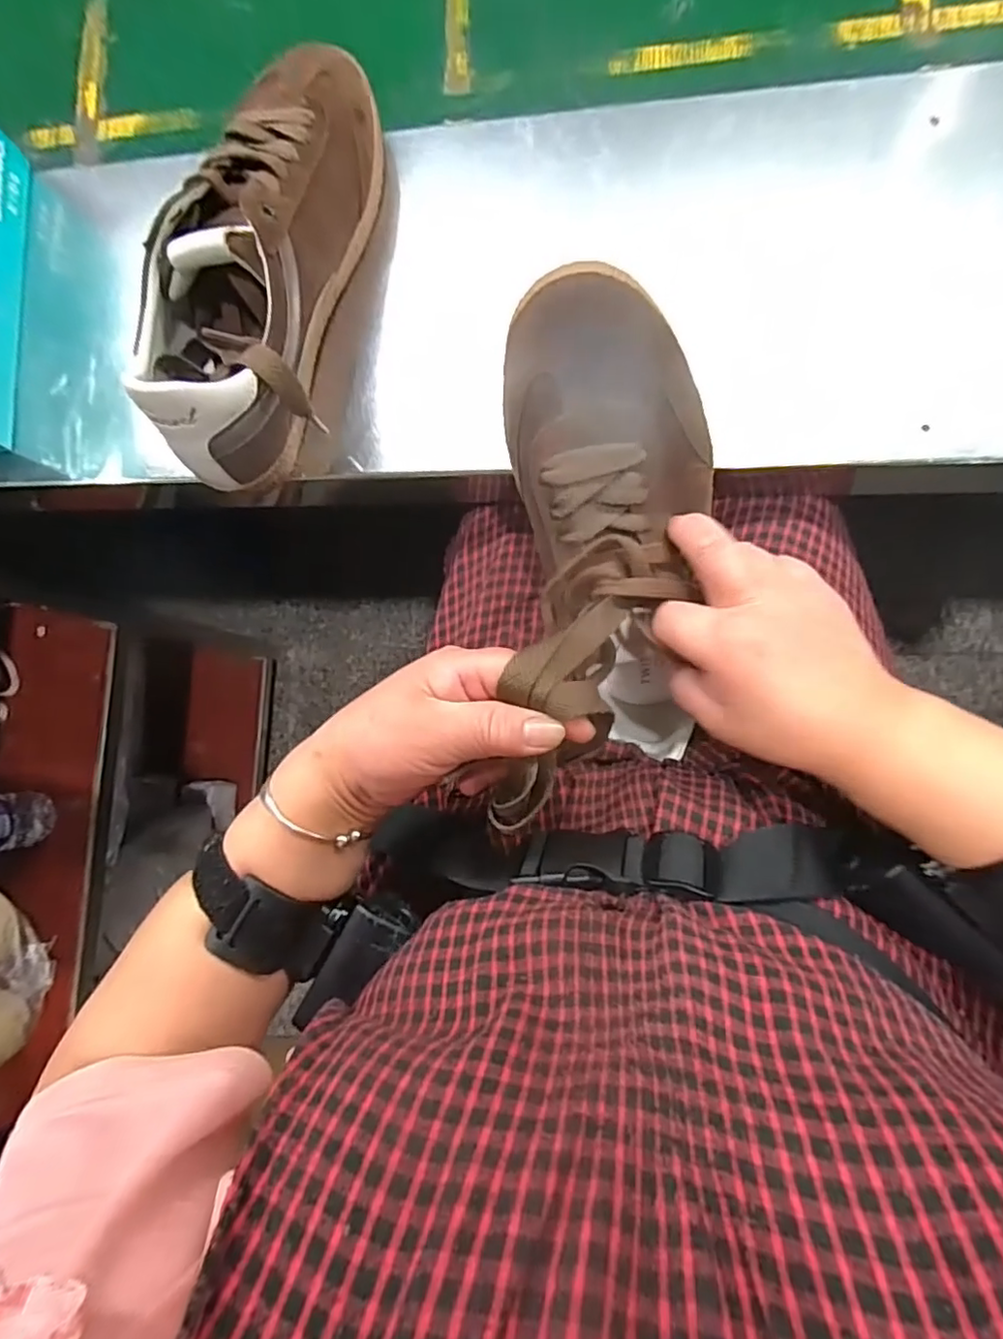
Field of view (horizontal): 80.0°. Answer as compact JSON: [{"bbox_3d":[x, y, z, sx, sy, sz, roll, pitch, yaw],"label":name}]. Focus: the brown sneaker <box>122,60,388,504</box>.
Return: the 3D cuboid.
[{"bbox_3d":[-0.137,-0.235,0.338,0.088,0.091,0.254,10,86,9],"label":"brown sneaker"}]

